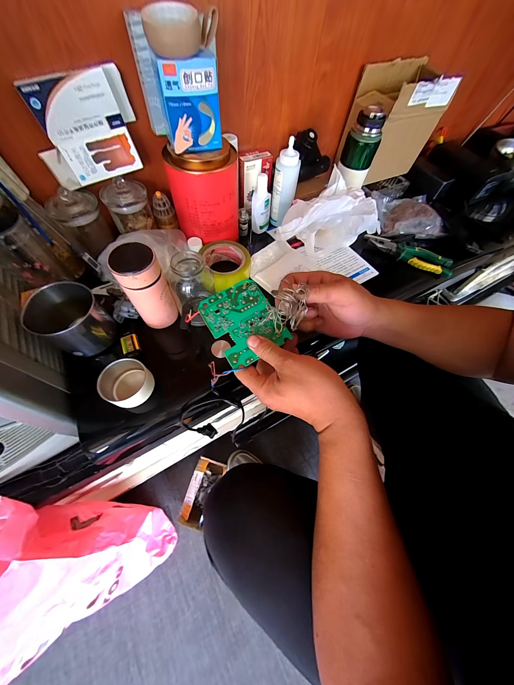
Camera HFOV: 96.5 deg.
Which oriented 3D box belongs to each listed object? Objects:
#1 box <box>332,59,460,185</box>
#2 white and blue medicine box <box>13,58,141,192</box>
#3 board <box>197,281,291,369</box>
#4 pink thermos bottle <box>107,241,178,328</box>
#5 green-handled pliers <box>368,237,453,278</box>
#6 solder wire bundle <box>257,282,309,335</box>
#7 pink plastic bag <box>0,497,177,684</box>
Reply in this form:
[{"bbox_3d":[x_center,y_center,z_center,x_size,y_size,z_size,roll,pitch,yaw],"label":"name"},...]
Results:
[{"bbox_3d":[0.320,-0.518,0.549,0.182,0.181,0.113,-26,65,-16],"label":"box"},{"bbox_3d":[-0.256,-0.318,0.347,0.148,0.113,0.045,-25,65,-15],"label":"white and blue medicine box"},{"bbox_3d":[-0.017,-0.027,0.286,0.078,0.021,0.096,-28,66,-17],"label":"board"},{"bbox_3d":[-0.171,-0.085,0.367,0.064,0.129,0.053,-25,65,-15],"label":"pink thermos bottle"},{"bbox_3d":[0.362,-0.208,0.541,0.193,0.026,0.049,23,63,10],"label":"green-handled pliers"},{"bbox_3d":[0.033,-0.036,0.250,0.043,0.014,0.055,24,96,-26],"label":"solder wire bundle"},{"bbox_3d":[-0.353,0.396,0.395,0.265,0.376,0.208,-31,67,-18],"label":"pink plastic bag"}]

